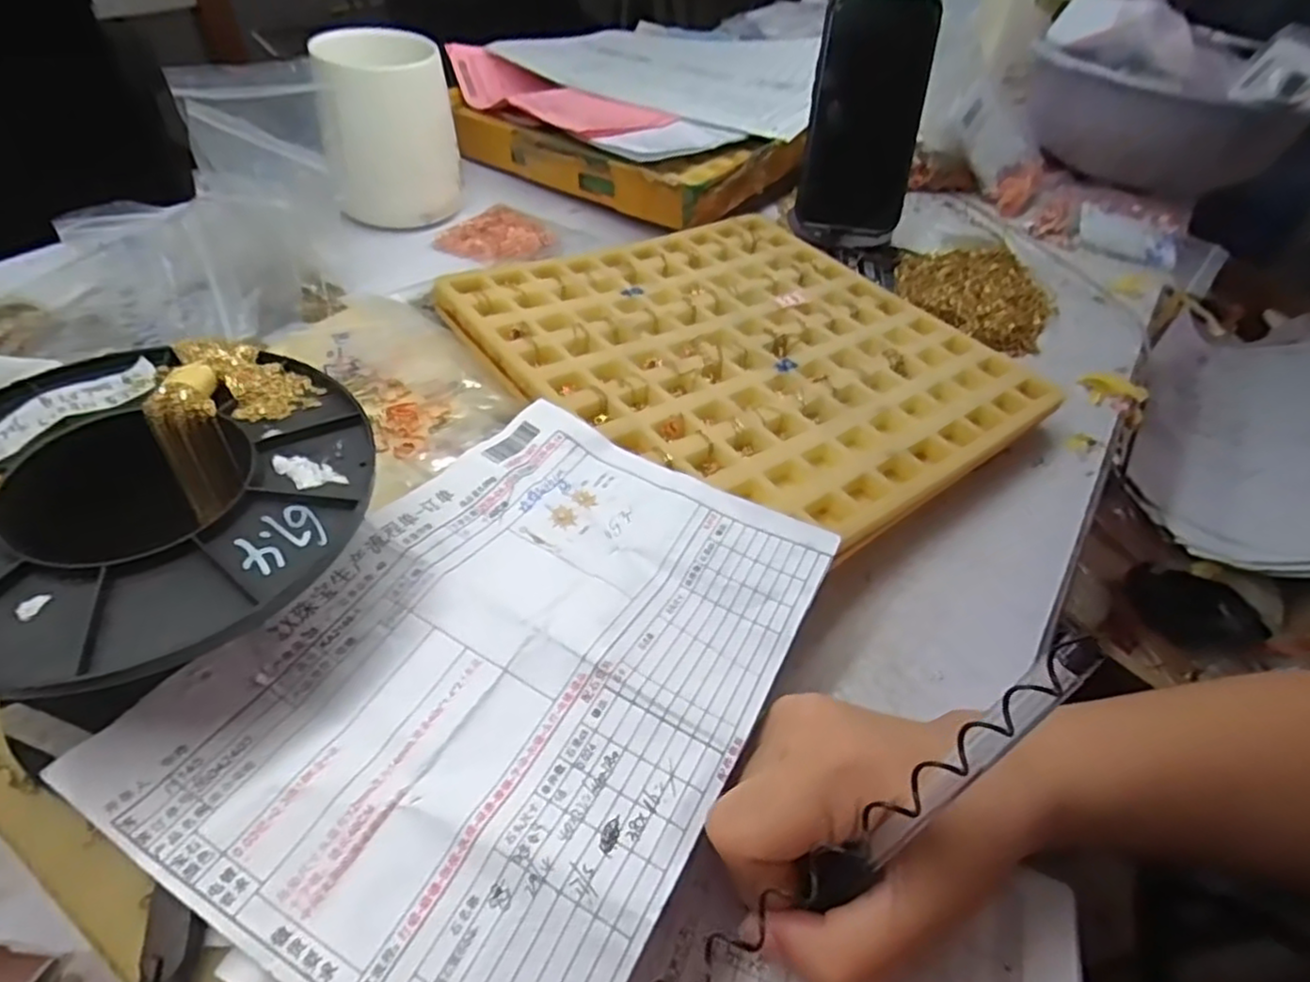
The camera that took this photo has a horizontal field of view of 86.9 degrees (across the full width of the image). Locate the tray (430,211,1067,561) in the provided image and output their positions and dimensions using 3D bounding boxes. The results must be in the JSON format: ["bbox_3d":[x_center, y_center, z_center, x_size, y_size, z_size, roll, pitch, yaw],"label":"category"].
[{"bbox_3d":[0.060,-0.091,0.391,0.267,0.017,0.263,-28,56,-29],"label":"tray"}]

